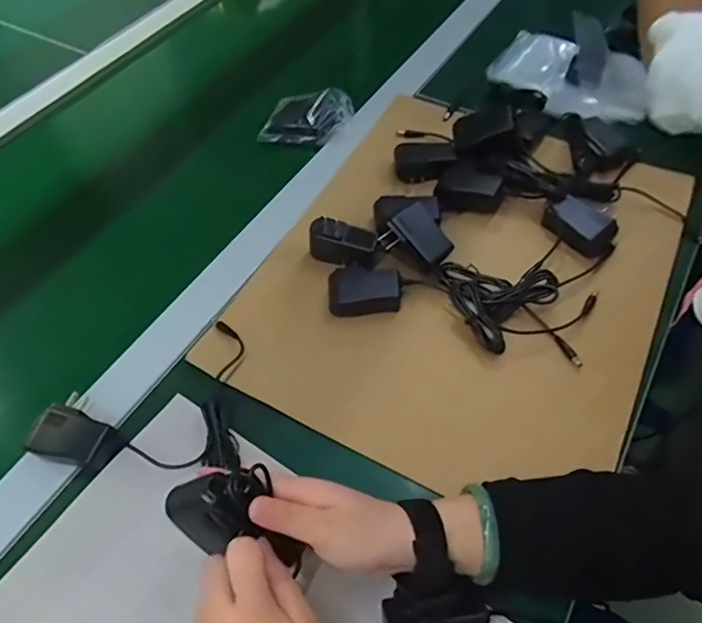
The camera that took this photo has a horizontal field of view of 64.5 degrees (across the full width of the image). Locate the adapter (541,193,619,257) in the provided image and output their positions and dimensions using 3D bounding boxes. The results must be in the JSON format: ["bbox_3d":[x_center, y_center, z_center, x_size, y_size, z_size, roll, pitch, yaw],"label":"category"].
[{"bbox_3d":[0.252,-0.095,0.610,0.046,0.036,0.075,-36,61,-21],"label":"adapter"}]

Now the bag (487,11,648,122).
[{"bbox_3d":[0.301,-0.349,0.774,0.129,0.087,0.248,-32,60,-19],"label":"bag"}]

